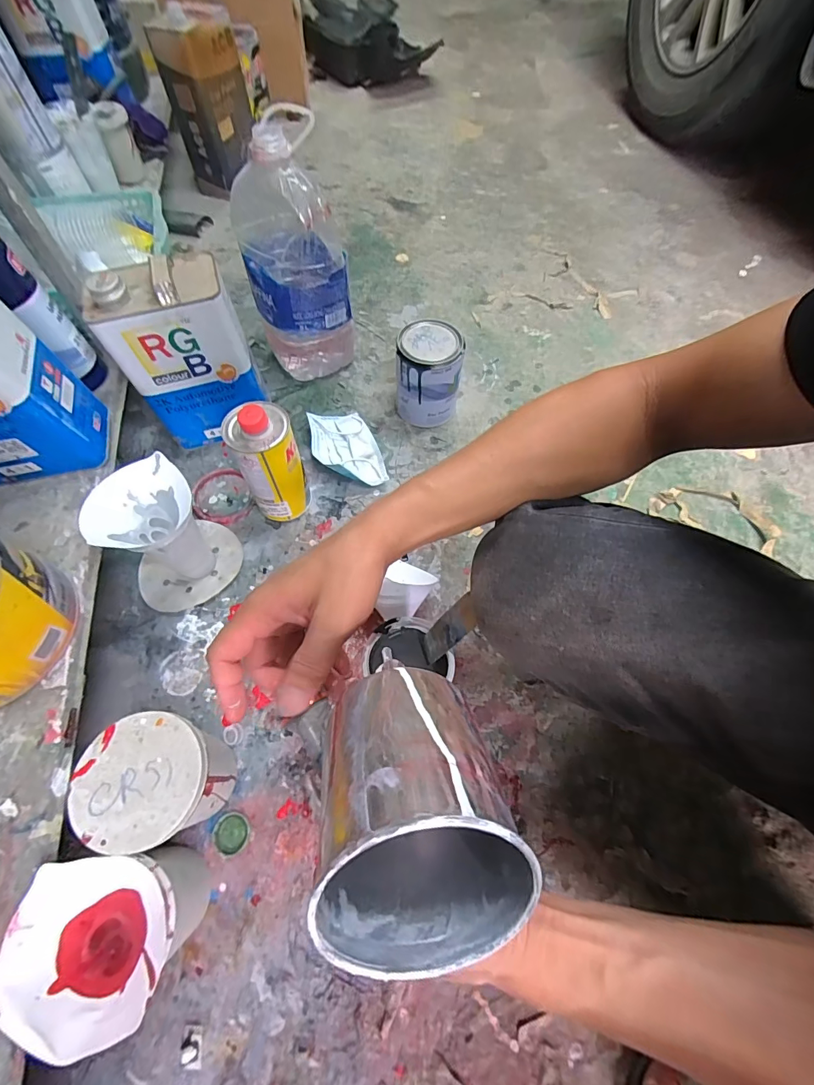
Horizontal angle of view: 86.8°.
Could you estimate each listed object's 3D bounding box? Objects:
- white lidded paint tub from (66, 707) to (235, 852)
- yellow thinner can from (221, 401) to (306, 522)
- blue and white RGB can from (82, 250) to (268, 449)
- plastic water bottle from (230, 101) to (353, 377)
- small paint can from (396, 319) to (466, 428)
[{"bbox_3d":[-0.244,0.242,0.447,0.114,0.134,0.108,0,63,0],"label":"white lidded paint tub"},{"bbox_3d":[-0.188,-0.107,0.601,0.080,0.182,0.074,1,64,-1],"label":"yellow thinner can"},{"bbox_3d":[-0.318,-0.269,0.640,0.166,0.255,0.096,-19,65,-9],"label":"blue and white RGB can"},{"bbox_3d":[-0.175,-0.435,0.682,0.142,0.329,0.139,-26,67,-13],"label":"plastic water bottle"},{"bbox_3d":[0.034,-0.274,0.713,0.100,0.137,0.096,1,64,-1],"label":"small paint can"}]

